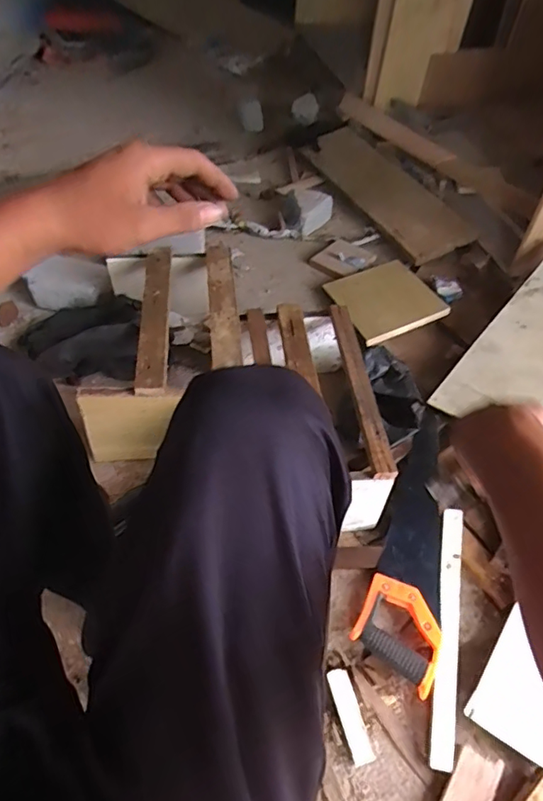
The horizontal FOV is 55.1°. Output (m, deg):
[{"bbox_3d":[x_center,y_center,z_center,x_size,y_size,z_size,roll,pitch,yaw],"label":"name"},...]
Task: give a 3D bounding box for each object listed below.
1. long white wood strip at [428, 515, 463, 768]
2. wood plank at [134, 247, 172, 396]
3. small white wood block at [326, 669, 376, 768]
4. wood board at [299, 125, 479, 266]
[{"bbox_3d":[0.251,0.325,0.744,0.030,0.021,0.338,9,65,7],"label":"long white wood strip"},{"bbox_3d":[-0.206,-0.151,0.913,0.048,0.021,0.354,-3,50,-5],"label":"wood plank"},{"bbox_3d":[0.105,0.425,0.701,0.029,0.010,0.111,-12,51,-12],"label":"small white wood block"},{"bbox_3d":[0.314,-0.612,1.488,0.205,0.026,0.658,-20,53,-18],"label":"wood board"}]

